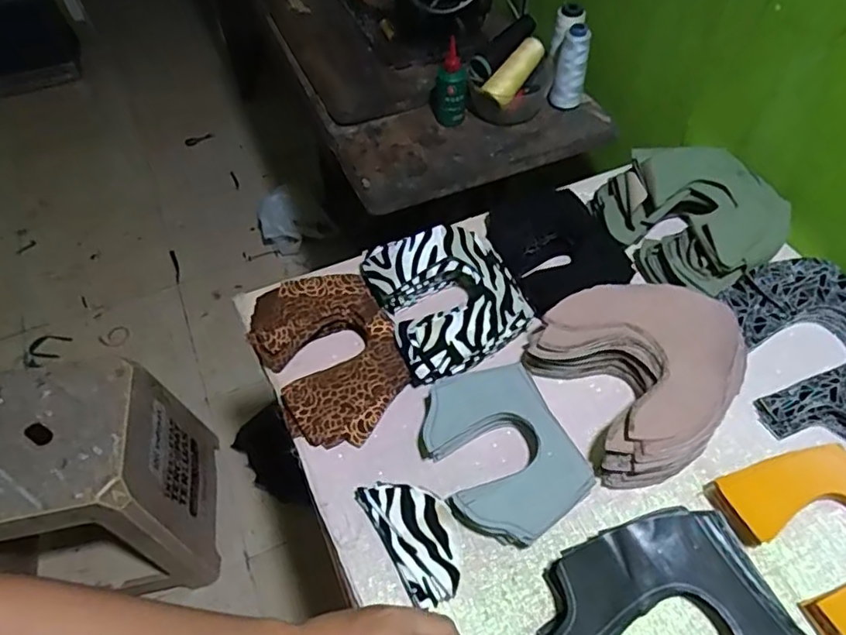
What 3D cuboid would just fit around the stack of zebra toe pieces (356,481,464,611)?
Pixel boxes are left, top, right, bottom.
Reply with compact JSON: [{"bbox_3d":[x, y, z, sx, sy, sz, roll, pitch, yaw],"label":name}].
[{"bbox_3d":[-0.003,0.185,0.503,0.061,0.028,0.108,-27,56,-15],"label":"stack of zebra toe pieces"}]

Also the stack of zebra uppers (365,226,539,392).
[{"bbox_3d":[0.030,-0.021,0.621,0.145,0.064,0.151,-21,55,-11],"label":"stack of zebra uppers"}]

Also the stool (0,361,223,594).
[{"bbox_3d":[-0.593,0.314,1.098,0.299,0.395,0.312,-10,54,-6],"label":"stool"}]

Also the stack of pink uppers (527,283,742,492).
[{"bbox_3d":[0.212,0.049,0.567,0.177,0.055,0.178,-23,55,-13],"label":"stack of pink uppers"}]

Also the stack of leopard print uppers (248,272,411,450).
[{"bbox_3d":[-0.095,0.035,0.606,0.132,0.041,0.185,-25,56,-14],"label":"stack of leopard print uppers"}]

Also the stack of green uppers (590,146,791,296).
[{"bbox_3d":[0.311,-0.123,0.672,0.170,0.079,0.182,-27,58,-18],"label":"stack of green uppers"}]

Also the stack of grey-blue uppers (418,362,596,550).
[{"bbox_3d":[0.069,0.121,0.534,0.121,0.038,0.159,-23,55,-13],"label":"stack of grey-blue uppers"}]

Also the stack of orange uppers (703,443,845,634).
[{"bbox_3d":[0.337,0.182,0.489,0.133,0.029,0.161,-27,56,-15],"label":"stack of orange uppers"}]

